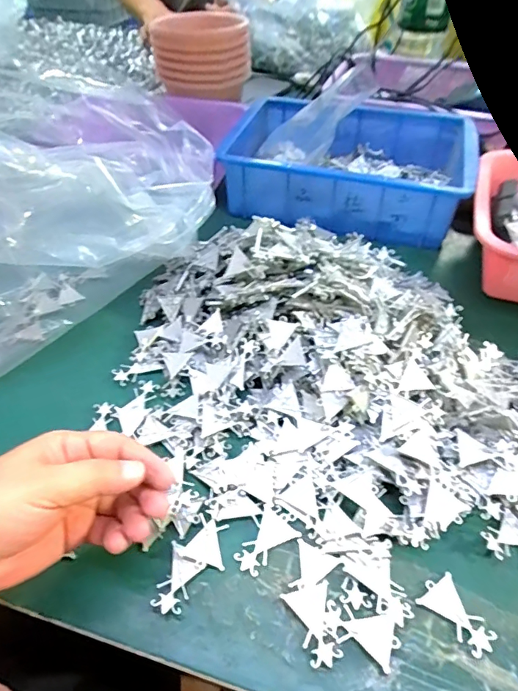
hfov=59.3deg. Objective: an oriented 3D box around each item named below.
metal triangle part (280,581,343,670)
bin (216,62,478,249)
[{"bbox_3d":[0.034,0.170,0.276,0.028,0.008,0.041,-13,51,-9],"label":"metal triangle part"},{"bbox_3d":[0.119,-0.241,0.601,0.294,0.075,0.209,11,51,10],"label":"bin"}]

